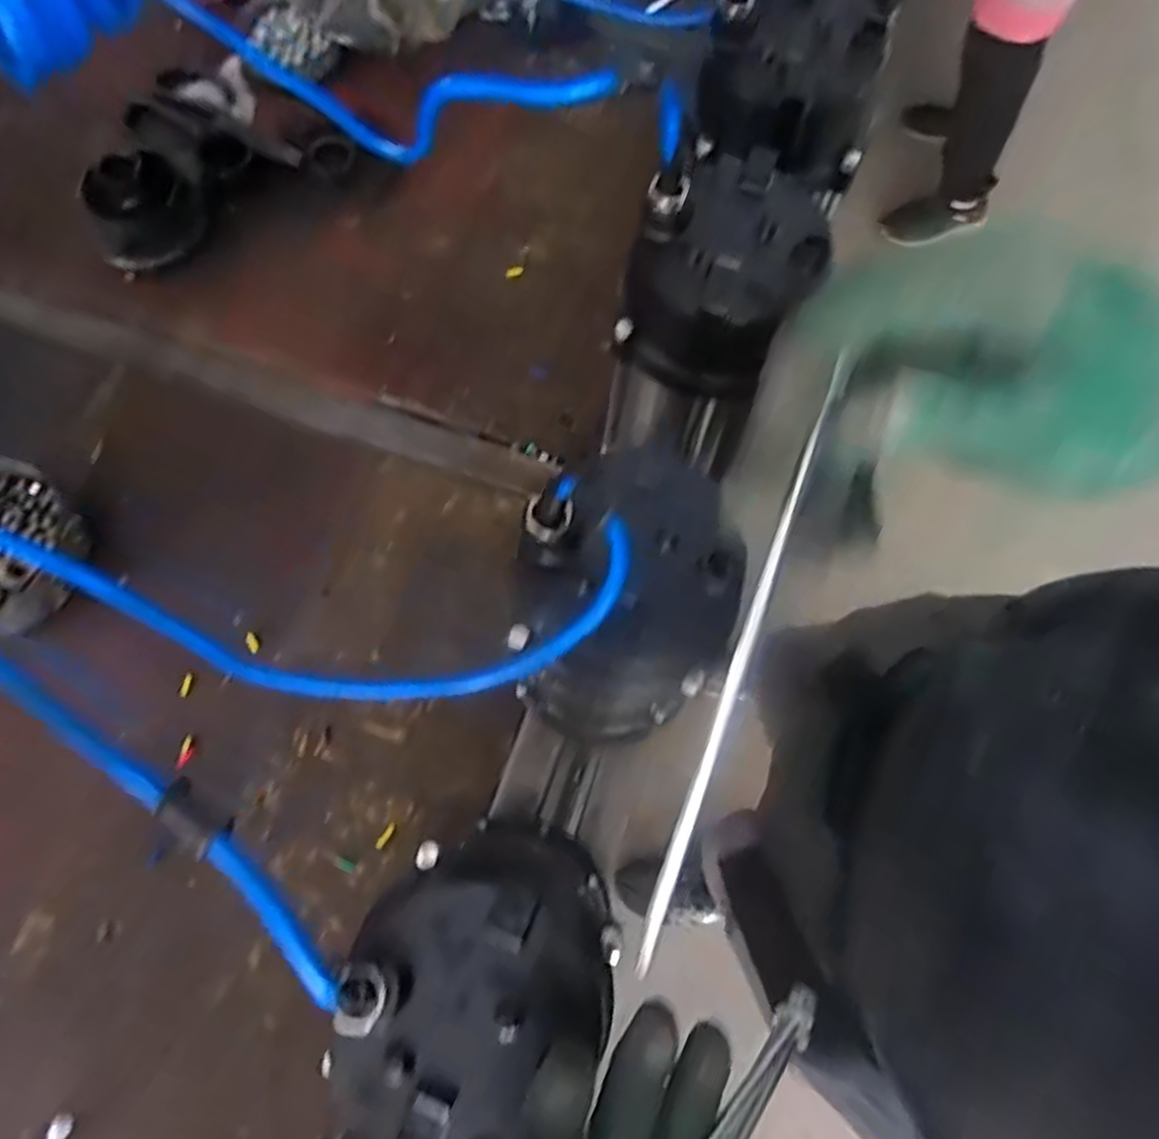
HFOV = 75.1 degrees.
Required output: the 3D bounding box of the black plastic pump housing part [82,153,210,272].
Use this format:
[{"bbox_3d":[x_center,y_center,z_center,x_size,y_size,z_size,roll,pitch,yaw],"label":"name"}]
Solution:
[{"bbox_3d":[-0.393,-0.324,0.680,0.107,0.058,0.084,-37,77,-10],"label":"black plastic pump housing part"}]

